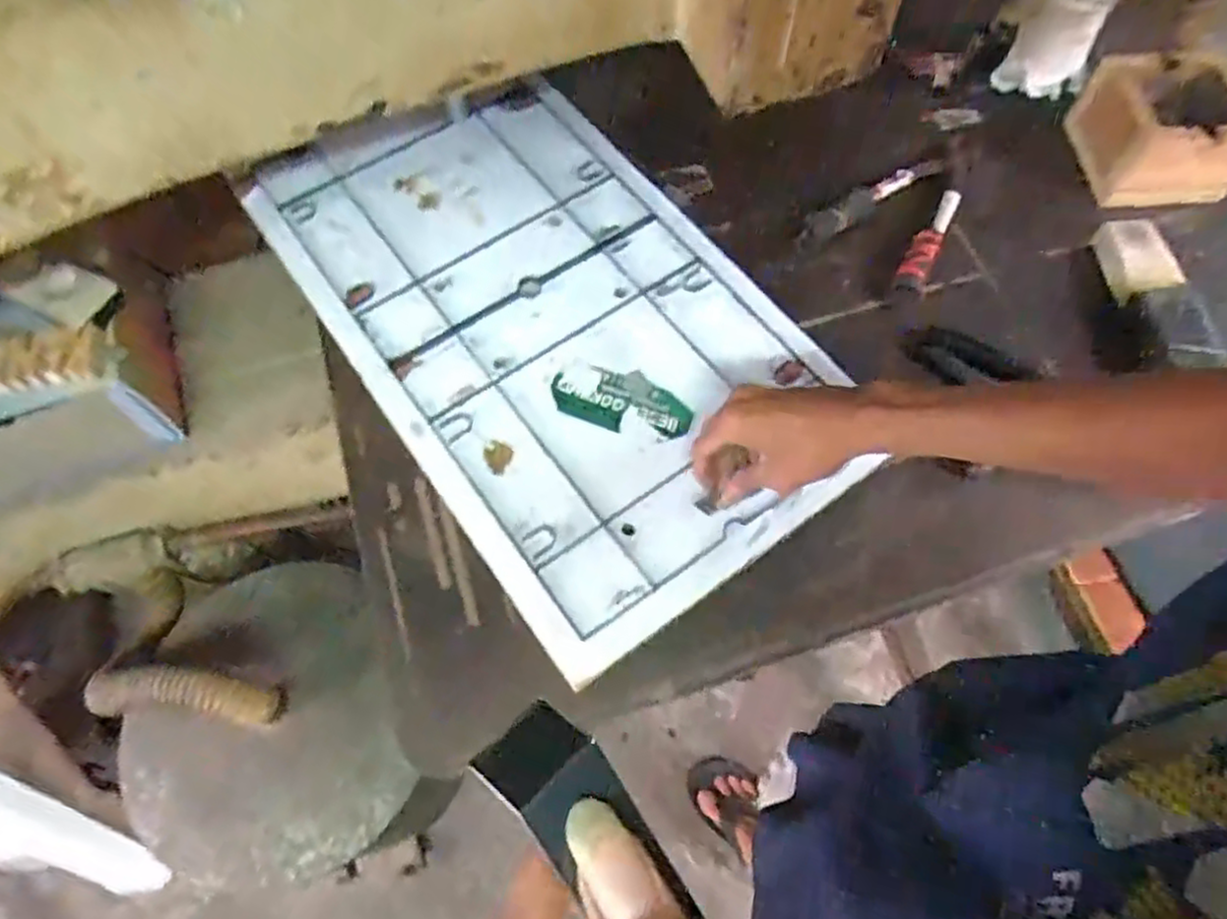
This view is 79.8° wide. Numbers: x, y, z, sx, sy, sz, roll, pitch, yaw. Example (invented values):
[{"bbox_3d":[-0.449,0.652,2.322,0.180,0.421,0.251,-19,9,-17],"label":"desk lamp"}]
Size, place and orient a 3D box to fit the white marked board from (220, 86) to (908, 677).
[{"bbox_3d":[-0.060,-0.135,0.663,0.332,0.024,0.575,-33,68,-13],"label":"white marked board"}]

